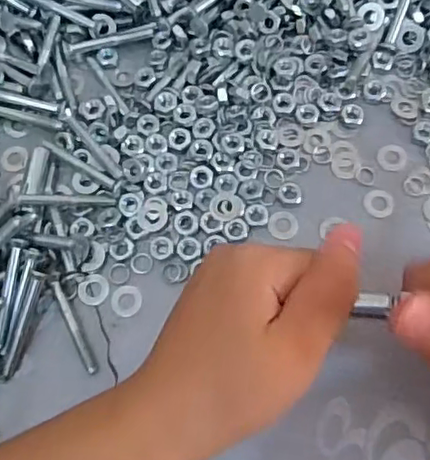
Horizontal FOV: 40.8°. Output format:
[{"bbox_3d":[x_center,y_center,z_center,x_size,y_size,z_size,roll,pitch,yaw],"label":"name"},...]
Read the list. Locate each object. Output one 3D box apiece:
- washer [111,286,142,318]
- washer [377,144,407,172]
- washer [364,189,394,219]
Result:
[{"bbox_3d":[-0.047,0.037,0.303,0.016,0.004,0.017,-1,69,2],"label":"washer"},{"bbox_3d":[0.099,-0.041,0.323,0.016,0.004,0.016,-1,69,2],"label":"washer"},{"bbox_3d":[0.089,-0.015,0.315,0.016,0.004,0.016,-1,69,2],"label":"washer"}]

